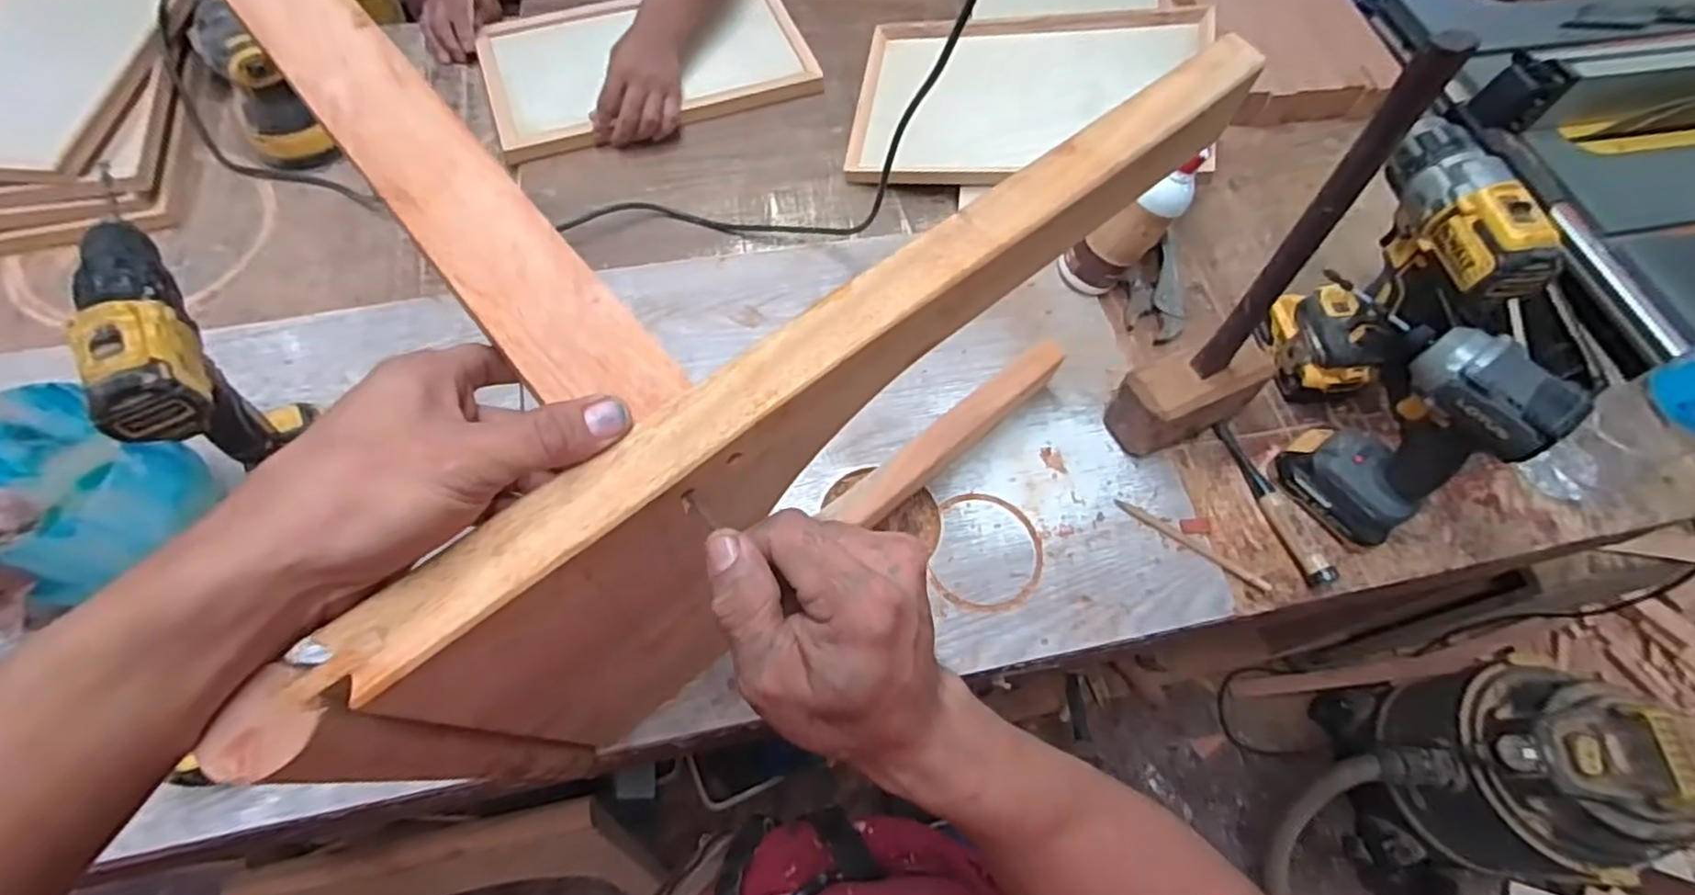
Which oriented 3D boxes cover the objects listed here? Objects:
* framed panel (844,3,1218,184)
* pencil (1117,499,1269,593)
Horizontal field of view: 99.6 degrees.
[{"bbox_3d":[0.210,-0.413,0.835,0.394,0.030,0.252,4,66,12],"label":"framed panel"},{"bbox_3d":[0.322,0.091,0.671,0.152,0.008,0.012,31,65,12],"label":"pencil"}]

